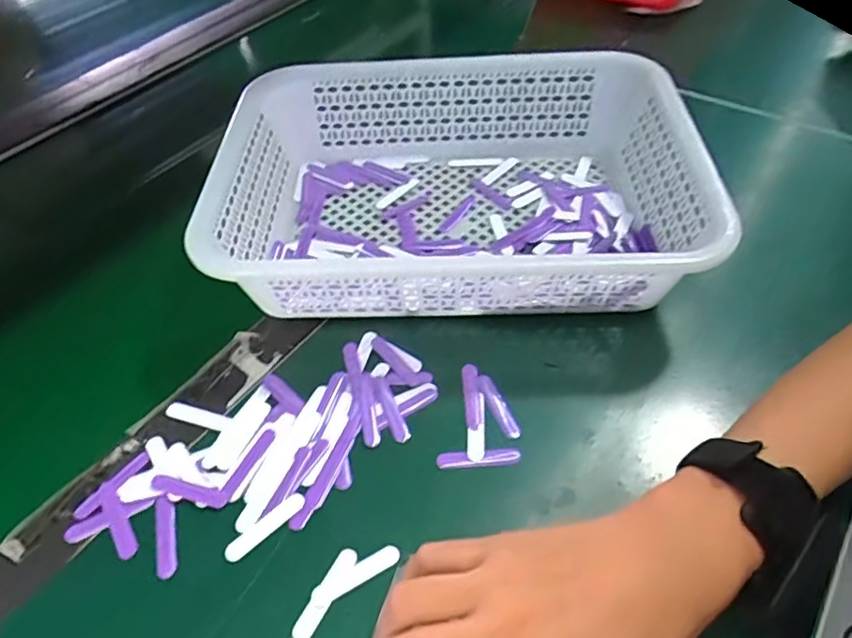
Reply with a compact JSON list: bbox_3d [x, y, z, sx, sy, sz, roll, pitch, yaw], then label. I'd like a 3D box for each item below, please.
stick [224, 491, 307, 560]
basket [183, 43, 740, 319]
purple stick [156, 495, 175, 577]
[{"bbox_3d":[-0.094,0.121,0.342,0.051,0.004,0.010,-36,56,-23],"label":"stick"},{"bbox_3d":[0.025,-0.106,0.469,0.345,0.088,0.258,-3,49,3],"label":"basket"},{"bbox_3d":[-0.152,0.126,0.342,0.011,0.004,0.048,-15,50,-8],"label":"purple stick"}]

